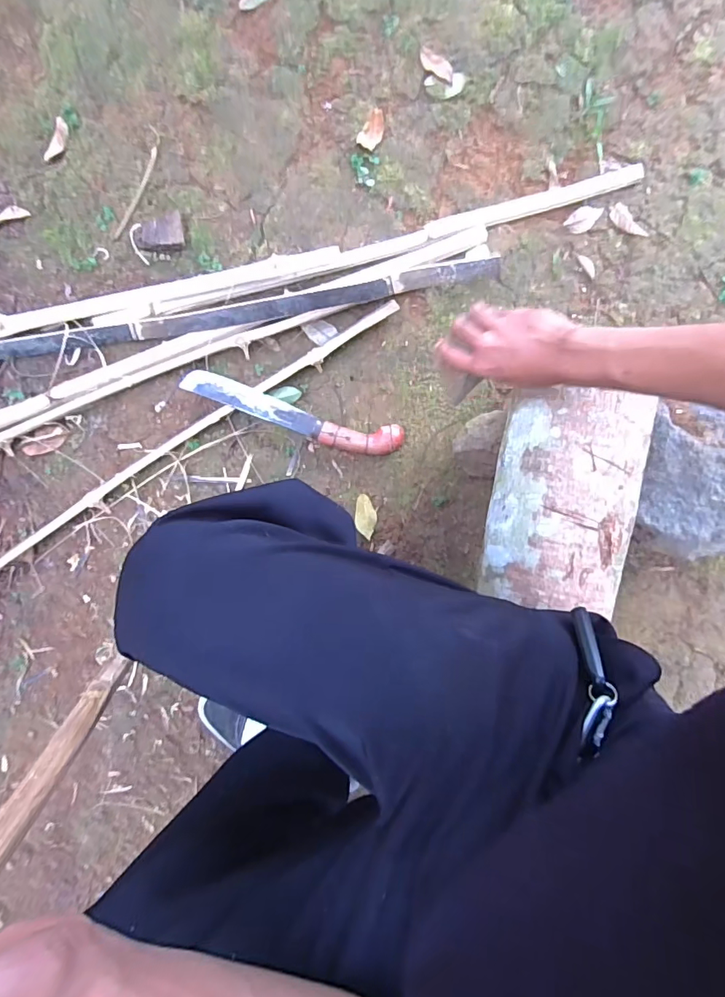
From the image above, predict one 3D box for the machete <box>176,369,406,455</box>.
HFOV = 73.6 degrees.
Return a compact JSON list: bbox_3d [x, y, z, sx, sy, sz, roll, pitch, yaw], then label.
[{"bbox_3d":[-0.110,-0.130,0.766,0.350,0.026,0.057,16,90,1],"label":"machete"}]

